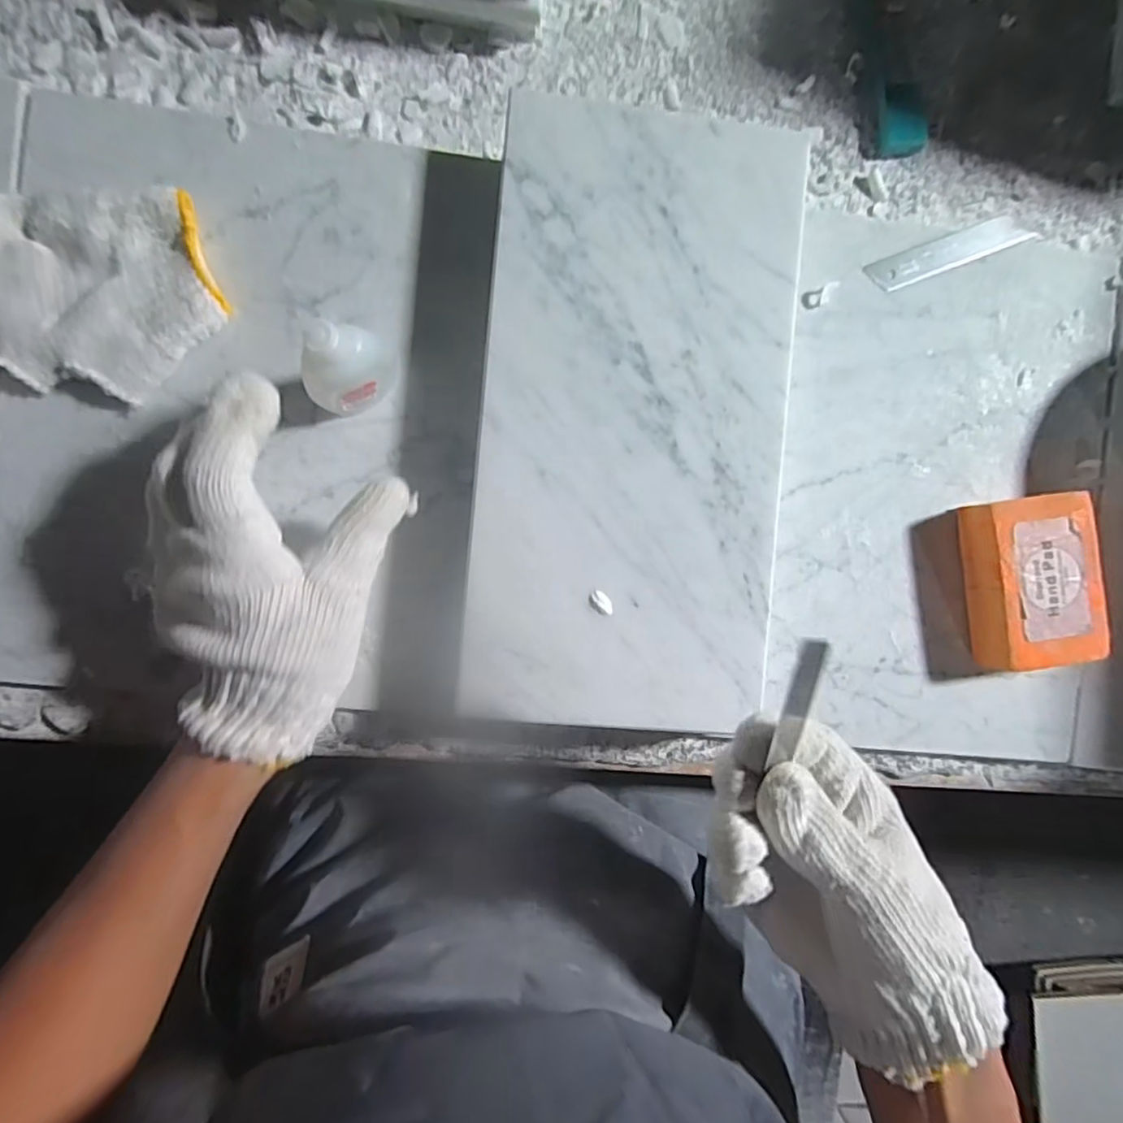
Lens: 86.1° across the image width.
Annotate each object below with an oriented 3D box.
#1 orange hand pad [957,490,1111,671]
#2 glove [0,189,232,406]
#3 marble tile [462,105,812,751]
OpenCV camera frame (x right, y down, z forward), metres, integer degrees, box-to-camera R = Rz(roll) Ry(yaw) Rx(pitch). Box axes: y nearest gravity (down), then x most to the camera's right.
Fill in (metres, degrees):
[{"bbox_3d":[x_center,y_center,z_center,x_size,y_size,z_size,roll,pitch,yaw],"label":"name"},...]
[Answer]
[{"bbox_3d":[0.263,0.011,0.339,0.057,0.031,0.091,-7,90,-4],"label":"orange hand pad"},{"bbox_3d":[-0.256,-0.131,0.298,0.165,0.031,0.102,-3,90,-4],"label":"glove"},{"bbox_3d":[0.037,-0.069,0.293,0.149,0.009,0.296,5,90,-4],"label":"marble tile"}]

